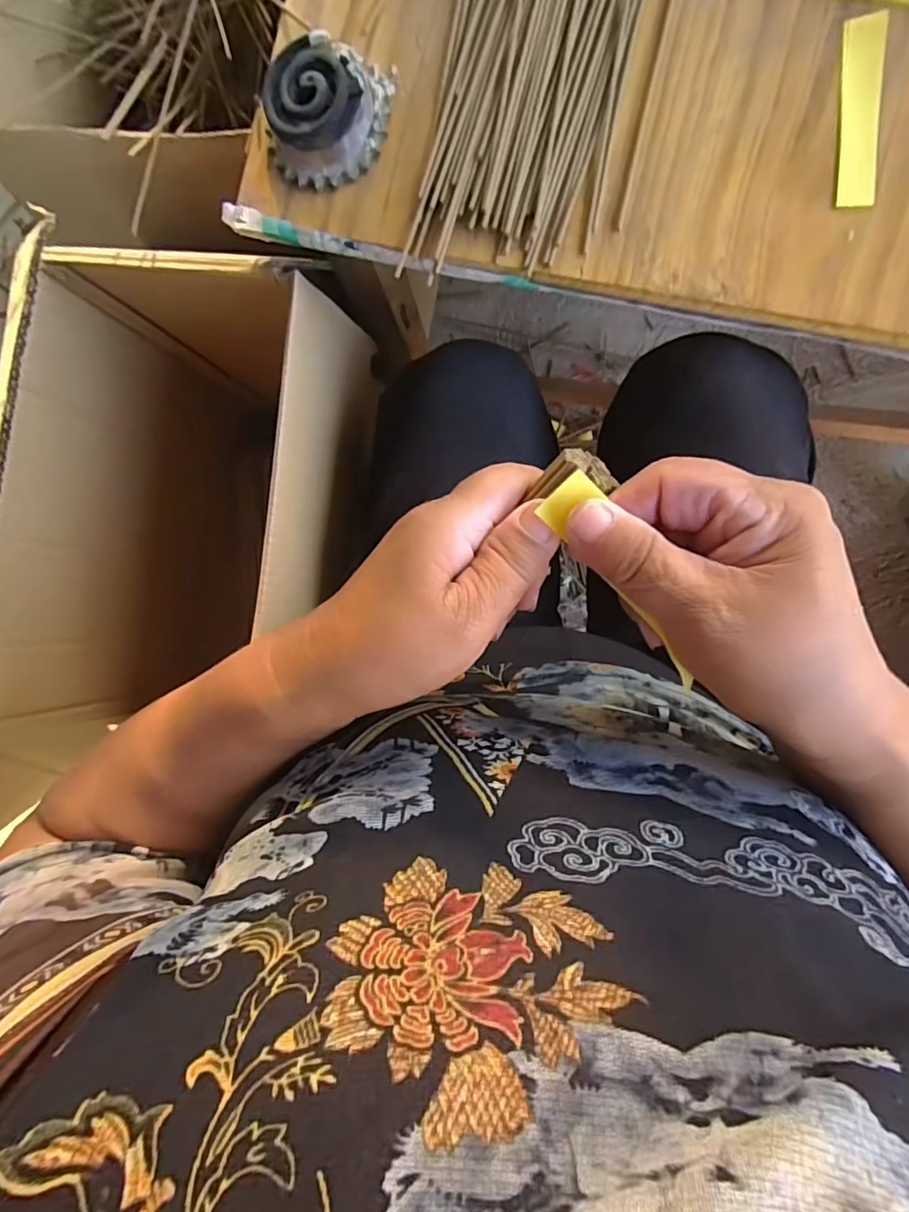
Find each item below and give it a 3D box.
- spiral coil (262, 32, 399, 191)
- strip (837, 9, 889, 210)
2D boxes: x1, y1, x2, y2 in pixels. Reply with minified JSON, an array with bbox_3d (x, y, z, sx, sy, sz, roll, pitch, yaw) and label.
[{"bbox_3d":[-0.089,-0.337,0.361,0.081,0.033,0.081,10,92,10],"label":"spiral coil"},{"bbox_3d":[0.247,-0.301,0.321,0.023,0.004,0.111,3,91,10],"label":"strip"}]

